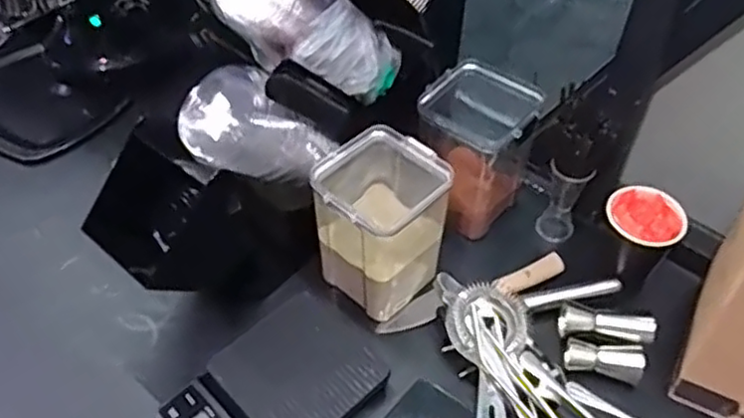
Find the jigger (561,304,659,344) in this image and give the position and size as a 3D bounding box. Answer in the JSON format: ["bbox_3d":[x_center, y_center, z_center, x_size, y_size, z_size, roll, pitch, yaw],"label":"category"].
[{"bbox_3d":[0.243,0.121,0.715,0.094,0.035,0.032,11,50,8],"label":"jigger"}]

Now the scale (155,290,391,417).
[{"bbox_3d":[-0.095,0.179,0.670,0.194,0.029,0.137,-36,59,-28],"label":"scale"}]

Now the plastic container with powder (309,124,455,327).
[{"bbox_3d":[0.010,0.014,0.731,0.121,0.155,0.113,-34,57,-26],"label":"plastic container with powder"}]

